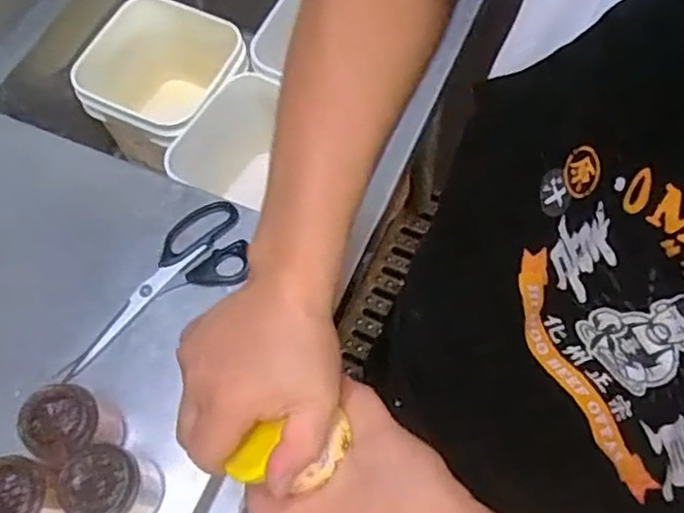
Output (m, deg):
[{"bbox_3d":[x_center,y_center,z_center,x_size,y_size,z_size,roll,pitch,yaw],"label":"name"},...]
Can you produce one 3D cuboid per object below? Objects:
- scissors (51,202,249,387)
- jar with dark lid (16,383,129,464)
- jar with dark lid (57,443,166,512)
[{"bbox_3d":[-0.203,0.033,0.705,0.237,0.010,0.093,-36,70,-12],"label":"scissors"},{"bbox_3d":[-0.244,0.158,0.604,0.066,0.086,0.063,-1,67,2],"label":"jar with dark lid"},{"bbox_3d":[-0.199,0.207,0.588,0.062,0.102,0.064,-1,67,2],"label":"jar with dark lid"}]

